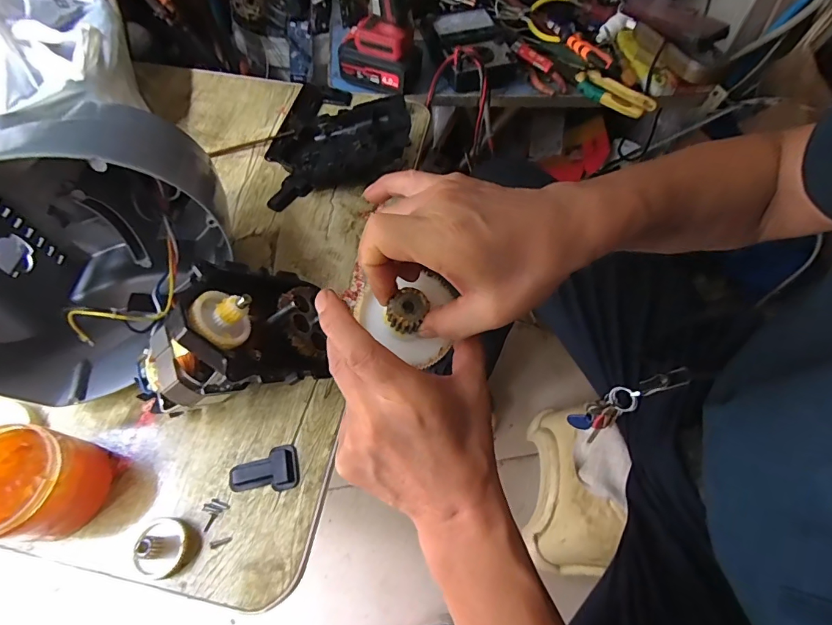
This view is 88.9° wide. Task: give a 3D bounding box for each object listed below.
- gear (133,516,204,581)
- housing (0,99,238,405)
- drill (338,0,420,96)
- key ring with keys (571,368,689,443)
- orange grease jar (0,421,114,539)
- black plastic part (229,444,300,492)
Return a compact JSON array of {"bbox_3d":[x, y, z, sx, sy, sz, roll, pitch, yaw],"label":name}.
[{"bbox_3d":[-0.202,0.189,0.343,0.039,0.034,0.044,3,60,-2],"label":"gear"},{"bbox_3d":[-0.307,-0.063,0.392,0.248,0.211,0.226,-16,62,-11],"label":"housing"},{"bbox_3d":[-0.101,-0.468,0.606,0.233,0.230,0.075,33,64,16],"label":"drill"},{"bbox_3d":[0.253,0.112,0.517,0.033,0.166,0.037,-3,58,-30],"label":"key ring with keys"},{"bbox_3d":[-0.314,0.140,0.347,0.090,0.067,0.083,6,60,2],"label":"orange grease jar"},{"bbox_3d":[-0.138,0.143,0.386,0.058,0.011,0.039,-7,60,-8],"label":"black plastic part"}]

